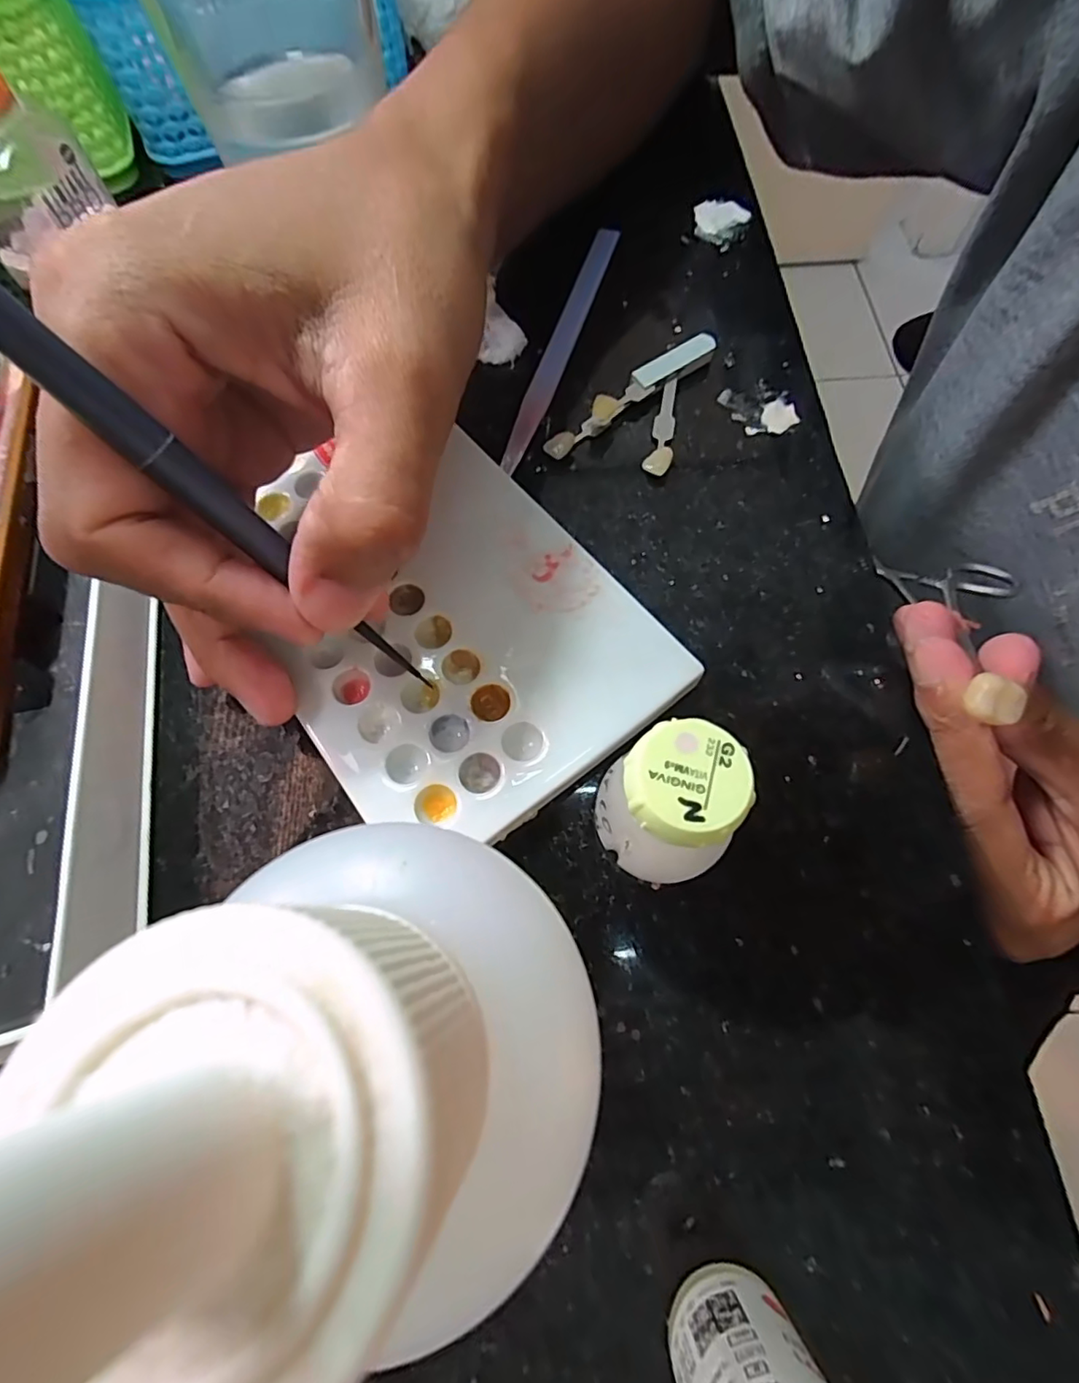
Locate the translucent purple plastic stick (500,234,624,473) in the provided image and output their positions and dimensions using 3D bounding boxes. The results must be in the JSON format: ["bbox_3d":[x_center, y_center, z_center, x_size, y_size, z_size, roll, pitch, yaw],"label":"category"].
[{"bbox_3d":[0.009,-0.133,0.218,0.010,0.004,0.130,16,68,9],"label":"translucent purple plastic stick"}]

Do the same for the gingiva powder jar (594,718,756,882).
[{"bbox_3d":[0.028,0.027,0.130,0.028,0.043,0.026,-1,67,2],"label":"gingiva powder jar"}]

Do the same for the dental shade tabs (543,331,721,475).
[{"bbox_3d":[0.035,-0.103,0.204,0.039,0.008,0.068,22,69,11],"label":"dental shade tabs"}]

